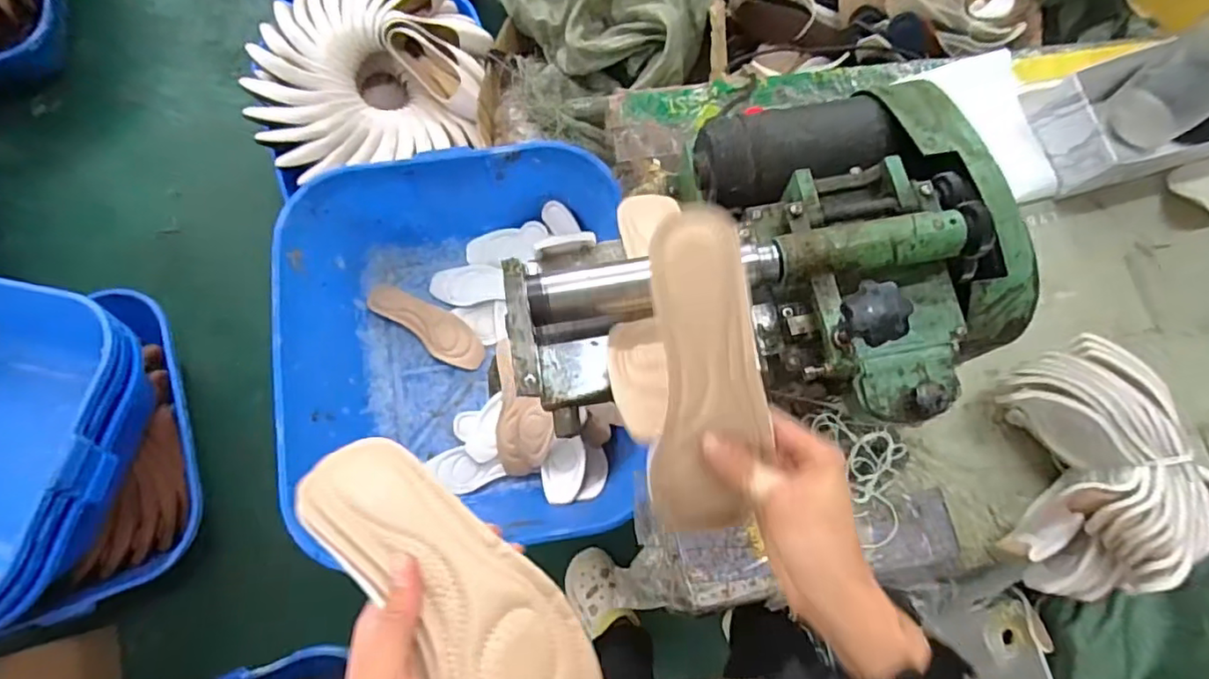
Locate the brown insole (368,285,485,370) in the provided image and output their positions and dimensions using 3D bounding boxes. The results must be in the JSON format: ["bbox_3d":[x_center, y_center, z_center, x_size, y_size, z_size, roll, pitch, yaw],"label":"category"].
[{"bbox_3d":[-0.293,-0.028,0.978,0.217,0.035,0.067,36,78,7],"label":"brown insole"}]

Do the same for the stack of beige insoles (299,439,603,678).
[{"bbox_3d":[-0.077,0.141,0.310,0.085,0.032,0.209,-33,77,-29],"label":"stack of beige insoles"}]

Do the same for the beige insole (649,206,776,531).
[{"bbox_3d":[0.059,0.025,0.337,0.064,0.016,0.191,-4,109,-3],"label":"beige insole"}]

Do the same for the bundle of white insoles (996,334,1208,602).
[{"bbox_3d":[0.459,0.124,0.573,0.179,0.110,0.206,-30,79,-8],"label":"bundle of white insoles"}]

